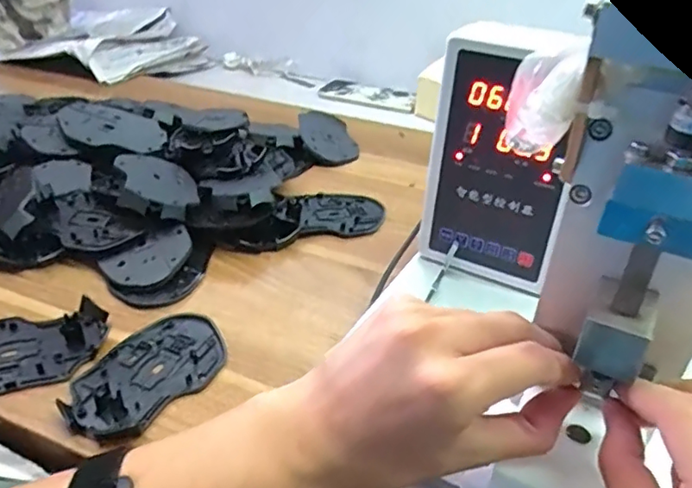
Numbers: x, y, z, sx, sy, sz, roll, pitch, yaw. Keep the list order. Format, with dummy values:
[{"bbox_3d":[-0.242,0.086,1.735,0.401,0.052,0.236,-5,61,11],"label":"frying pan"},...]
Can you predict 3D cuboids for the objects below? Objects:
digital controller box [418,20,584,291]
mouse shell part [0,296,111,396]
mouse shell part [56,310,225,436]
[{"bbox_3d":[0.110,-0.056,0.411,0.102,0.180,0.035,22,38,27],"label":"digital controller box"},{"bbox_3d":[-0.224,0.070,0.386,0.114,0.011,0.070,-6,34,-13],"label":"mouse shell part"},{"bbox_3d":[-0.129,0.082,0.379,0.070,0.009,0.114,20,37,25],"label":"mouse shell part"}]

